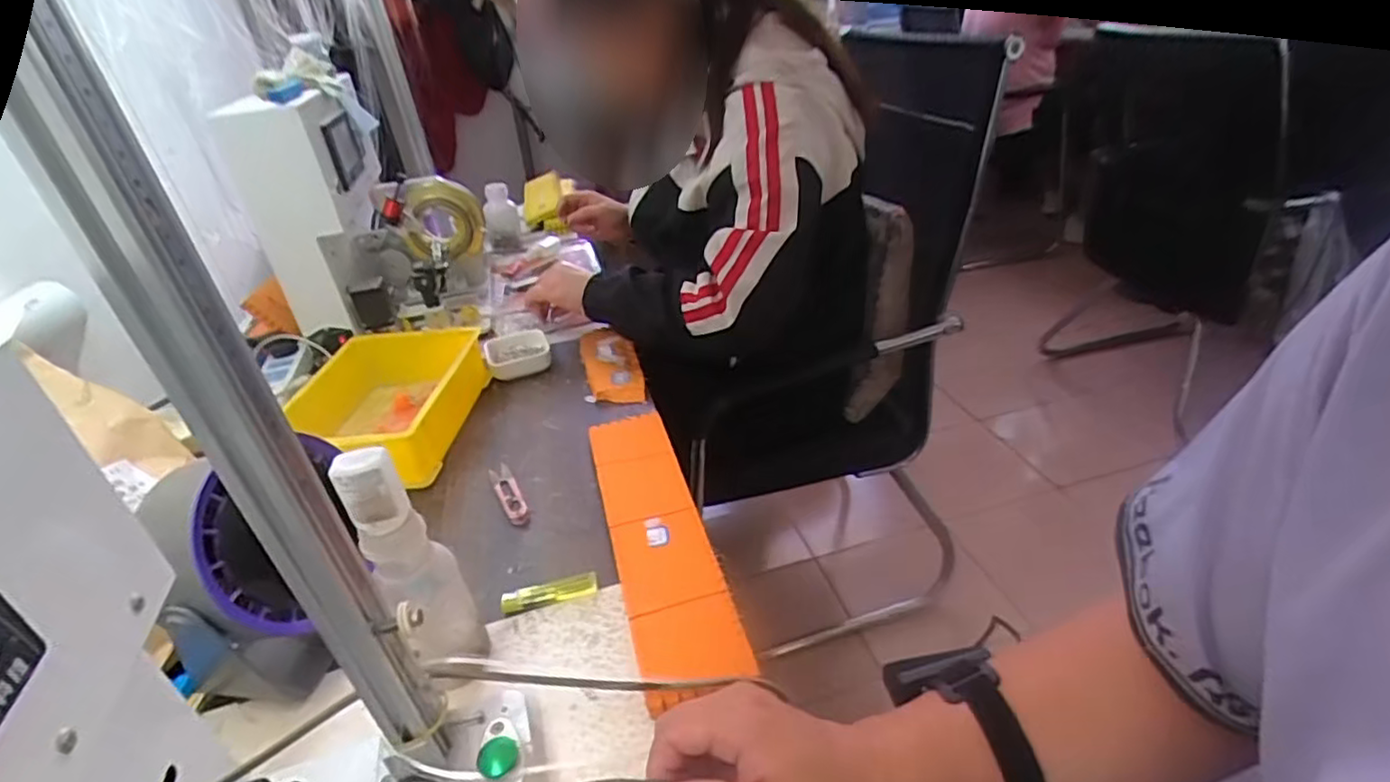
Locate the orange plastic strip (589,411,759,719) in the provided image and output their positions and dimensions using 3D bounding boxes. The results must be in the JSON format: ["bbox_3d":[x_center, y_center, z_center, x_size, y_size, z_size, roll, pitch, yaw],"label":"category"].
[{"bbox_3d":[-0.036,0.119,0.590,0.078,0.009,0.333,-17,37,-6],"label":"orange plastic strip"}]

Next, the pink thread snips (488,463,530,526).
[{"bbox_3d":[-0.188,0.102,0.668,0.021,0.008,0.101,-20,34,-21],"label":"pink thread snips"}]

